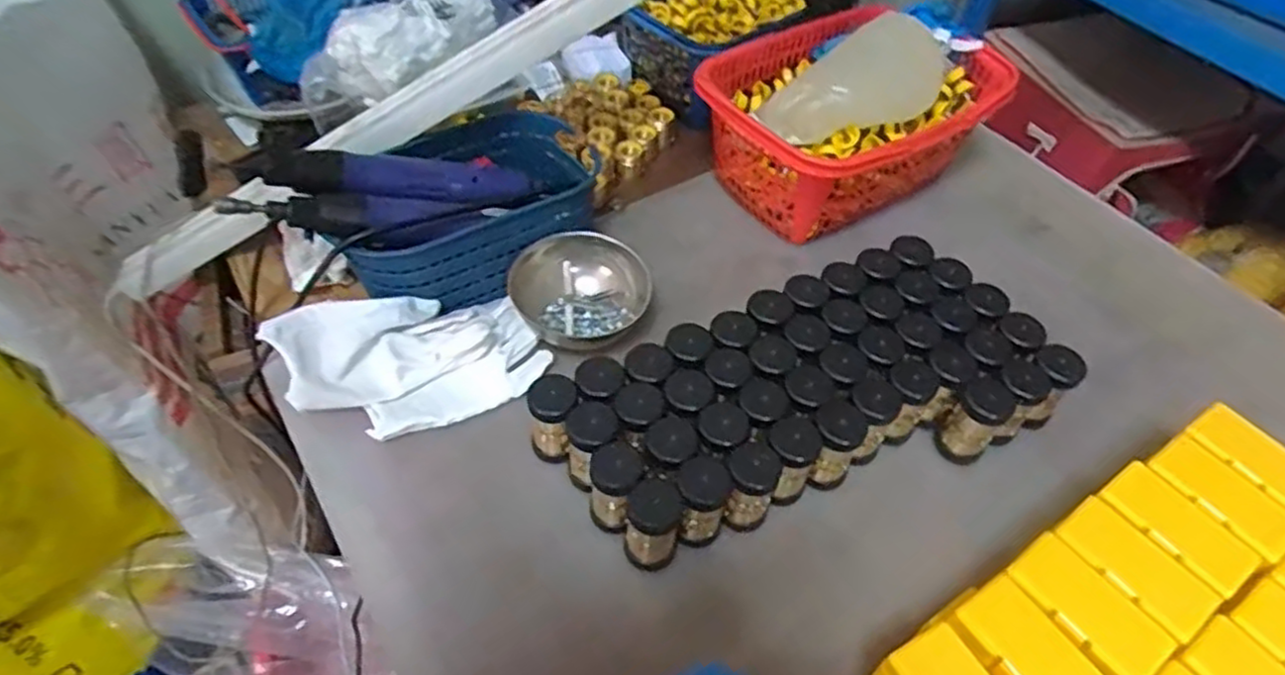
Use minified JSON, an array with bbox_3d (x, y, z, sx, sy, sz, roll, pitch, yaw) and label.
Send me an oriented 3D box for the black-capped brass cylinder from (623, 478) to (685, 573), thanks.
[{"bbox_3d":[0.007,0.125,0.473,0.033,0.068,0.035,1,51,-1],"label":"black-capped brass cylinder"}]

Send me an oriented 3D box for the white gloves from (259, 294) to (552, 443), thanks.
[{"bbox_3d":[-0.172,0.012,0.549,0.186,0.061,0.100,-21,55,-18],"label":"white gloves"}]

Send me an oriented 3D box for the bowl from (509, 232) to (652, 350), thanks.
[{"bbox_3d":[-0.055,-0.033,0.609,0.111,0.064,0.102,1,51,-1],"label":"bowl"}]

